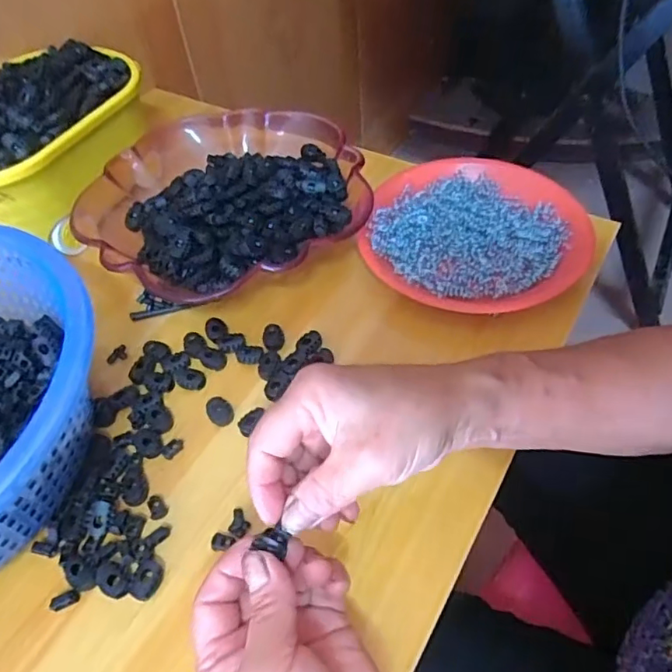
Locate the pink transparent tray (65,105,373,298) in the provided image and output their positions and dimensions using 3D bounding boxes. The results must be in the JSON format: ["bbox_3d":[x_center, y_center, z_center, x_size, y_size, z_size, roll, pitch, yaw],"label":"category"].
[{"bbox_3d":[-0.101,-0.132,0.513,0.271,0.050,0.257,34,62,27],"label":"pink transparent tray"}]

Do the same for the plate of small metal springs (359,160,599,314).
[{"bbox_3d":[0.125,-0.096,0.489,0.187,0.025,0.169,9,54,11],"label":"plate of small metal springs"}]

